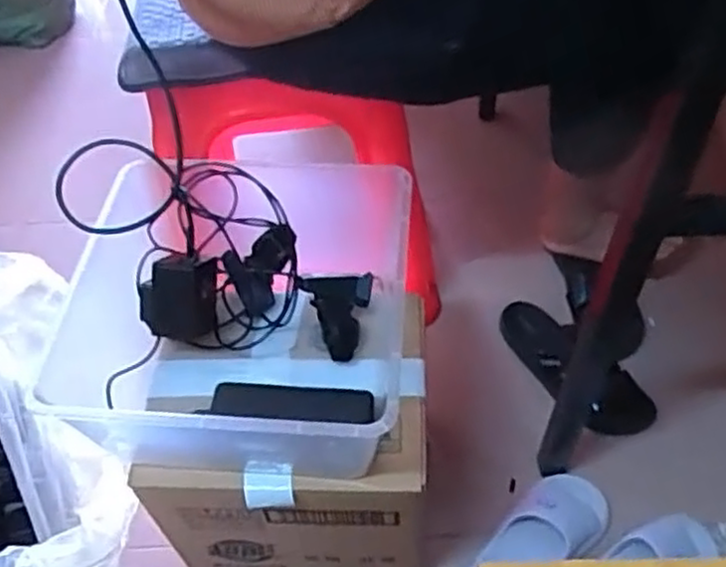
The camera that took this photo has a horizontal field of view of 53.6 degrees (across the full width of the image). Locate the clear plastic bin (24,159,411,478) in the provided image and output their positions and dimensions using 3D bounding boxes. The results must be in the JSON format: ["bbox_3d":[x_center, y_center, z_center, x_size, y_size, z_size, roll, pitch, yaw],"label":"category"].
[{"bbox_3d":[-0.122,0.032,0.717,0.295,0.155,0.278,2,52,7],"label":"clear plastic bin"}]

